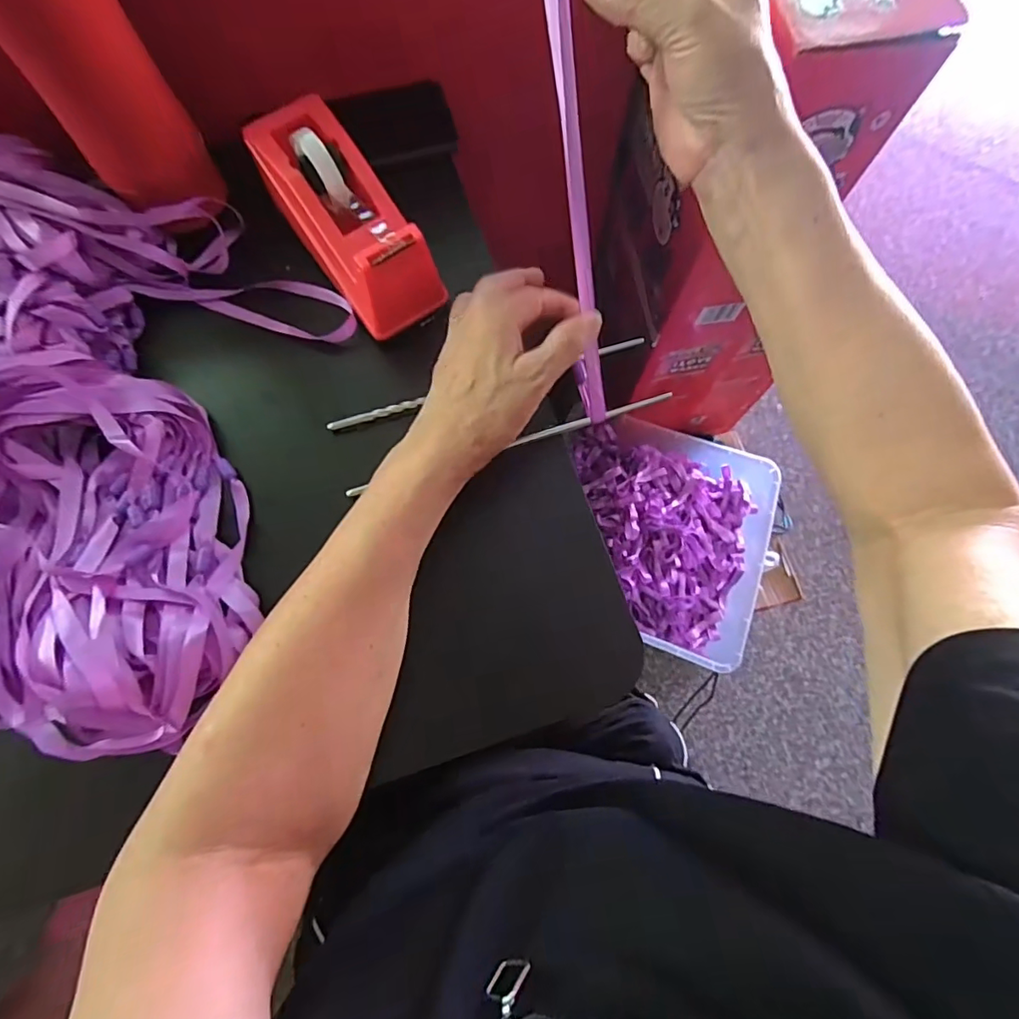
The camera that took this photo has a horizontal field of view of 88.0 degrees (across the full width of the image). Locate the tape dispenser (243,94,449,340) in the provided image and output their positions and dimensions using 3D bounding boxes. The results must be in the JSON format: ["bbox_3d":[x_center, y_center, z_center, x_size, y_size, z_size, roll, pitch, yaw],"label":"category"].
[{"bbox_3d":[-0.113,-0.200,0.360,0.063,0.064,0.160,-34,76,-10],"label":"tape dispenser"}]

